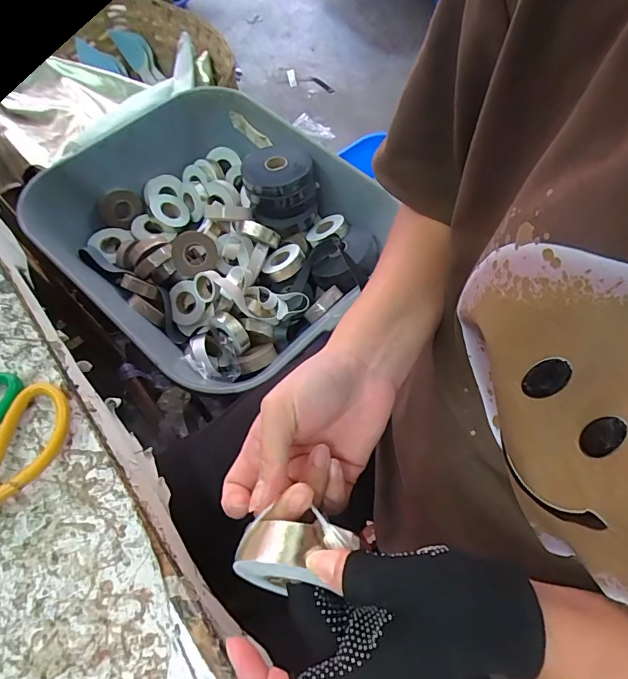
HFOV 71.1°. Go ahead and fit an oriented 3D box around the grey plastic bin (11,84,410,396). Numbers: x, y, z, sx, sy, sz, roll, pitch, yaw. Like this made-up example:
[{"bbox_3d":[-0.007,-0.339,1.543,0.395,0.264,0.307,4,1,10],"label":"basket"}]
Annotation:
[{"bbox_3d":[-0.182,-0.210,0.821,0.569,0.135,0.502,39,70,18],"label":"grey plastic bin"}]

